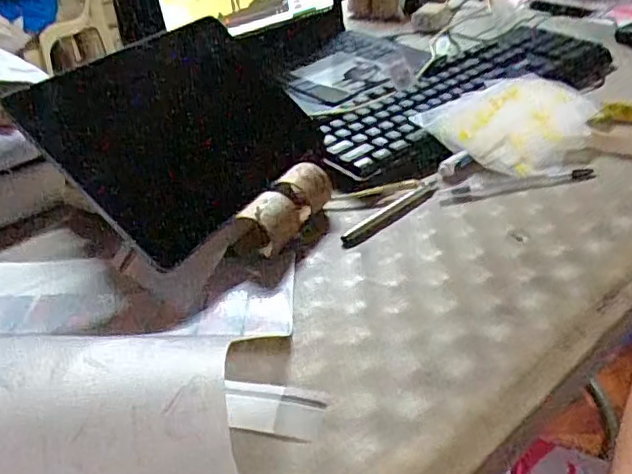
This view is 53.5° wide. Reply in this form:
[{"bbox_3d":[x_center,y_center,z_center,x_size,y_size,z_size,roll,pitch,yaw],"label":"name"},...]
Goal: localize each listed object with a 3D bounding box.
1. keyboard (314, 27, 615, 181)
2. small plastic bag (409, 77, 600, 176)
[{"bbox_3d":[0.175,-0.166,0.726,0.438,0.032,0.143,-27,40,-31],"label":"keyboard"},{"bbox_3d":[0.221,-0.125,0.669,0.197,0.029,0.144,-28,41,-31],"label":"small plastic bag"}]

